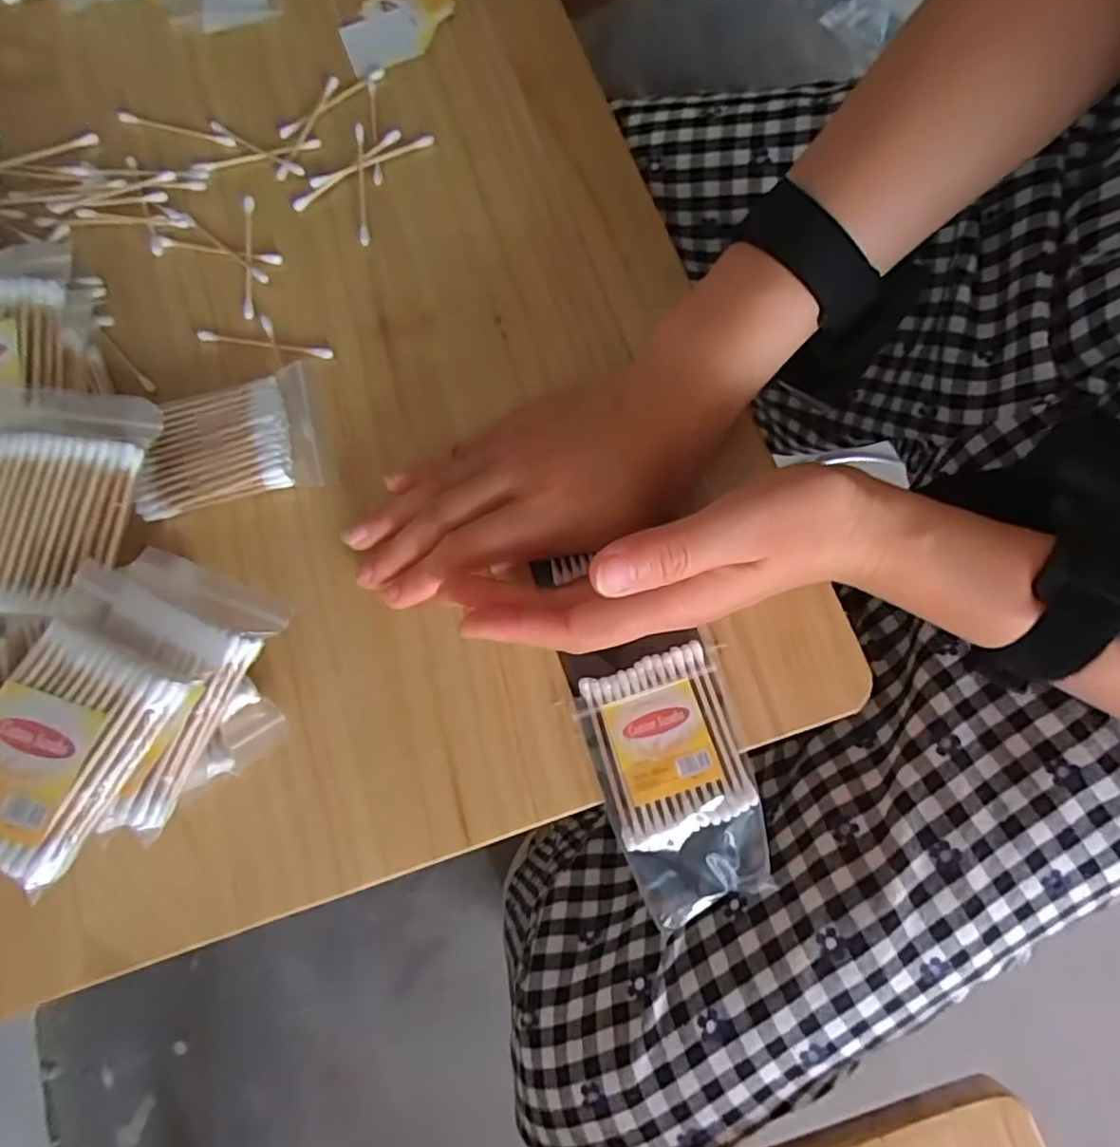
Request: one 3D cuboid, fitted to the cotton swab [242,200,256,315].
[{"bbox_3d":[-0.165,-0.169,0.341,0.009,0.007,0.073,-6,75,0],"label":"cotton swab"}]

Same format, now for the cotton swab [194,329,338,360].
[{"bbox_3d":[-0.152,-0.118,0.330,0.072,0.004,0.006,10,76,4],"label":"cotton swab"}]

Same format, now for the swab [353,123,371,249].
[{"bbox_3d":[-0.109,-0.214,0.352,0.007,0.006,0.078,-7,75,0],"label":"swab"}]

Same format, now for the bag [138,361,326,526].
[{"bbox_3d":[-0.161,-0.065,0.310,0.082,0.016,0.061,-13,75,-2],"label":"bag"}]

